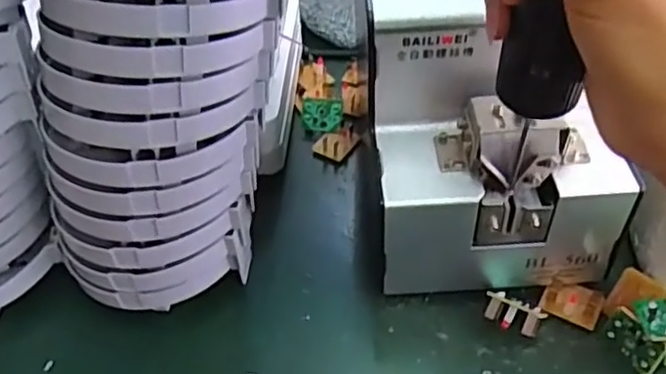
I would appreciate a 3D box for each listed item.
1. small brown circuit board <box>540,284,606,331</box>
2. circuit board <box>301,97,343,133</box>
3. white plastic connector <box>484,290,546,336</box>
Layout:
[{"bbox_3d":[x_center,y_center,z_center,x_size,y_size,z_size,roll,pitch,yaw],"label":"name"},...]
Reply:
[{"bbox_3d":[0.129,0.063,0.352,0.030,0.004,0.020,20,73,21],"label":"small brown circuit board"},{"bbox_3d":[-0.008,-0.051,0.467,0.029,0.010,0.027,-5,78,5],"label":"circuit board"},{"bbox_3d":[0.095,0.068,0.345,0.031,0.015,0.015,16,49,19],"label":"white plastic connector"}]

